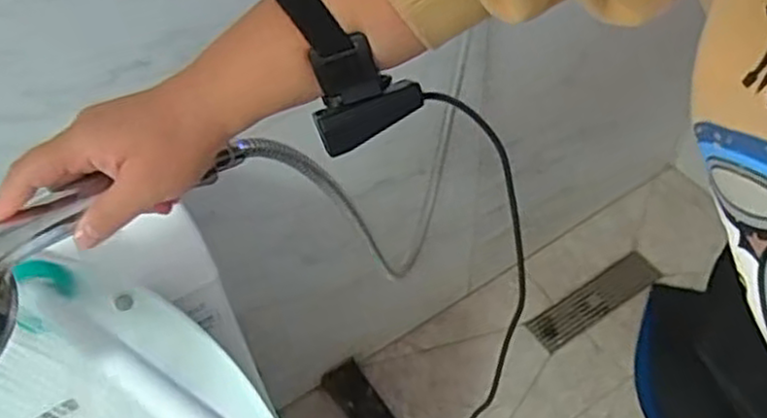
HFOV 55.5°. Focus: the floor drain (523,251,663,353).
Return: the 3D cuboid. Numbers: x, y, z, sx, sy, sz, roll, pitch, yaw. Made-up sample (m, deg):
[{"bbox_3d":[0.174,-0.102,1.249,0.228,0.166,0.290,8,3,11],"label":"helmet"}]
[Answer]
[{"bbox_3d":[0.418,0.178,1.441,0.304,0.018,0.077,-29,55,-18],"label":"floor drain"}]

